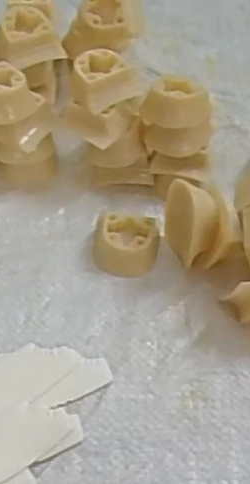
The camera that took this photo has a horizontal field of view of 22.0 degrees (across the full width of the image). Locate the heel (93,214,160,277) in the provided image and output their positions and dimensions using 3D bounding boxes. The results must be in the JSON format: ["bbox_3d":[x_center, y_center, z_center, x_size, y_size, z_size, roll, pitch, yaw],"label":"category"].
[{"bbox_3d":[0.001,0.002,0.381,0.038,0.015,0.036,2,55,-3],"label":"heel"}]

